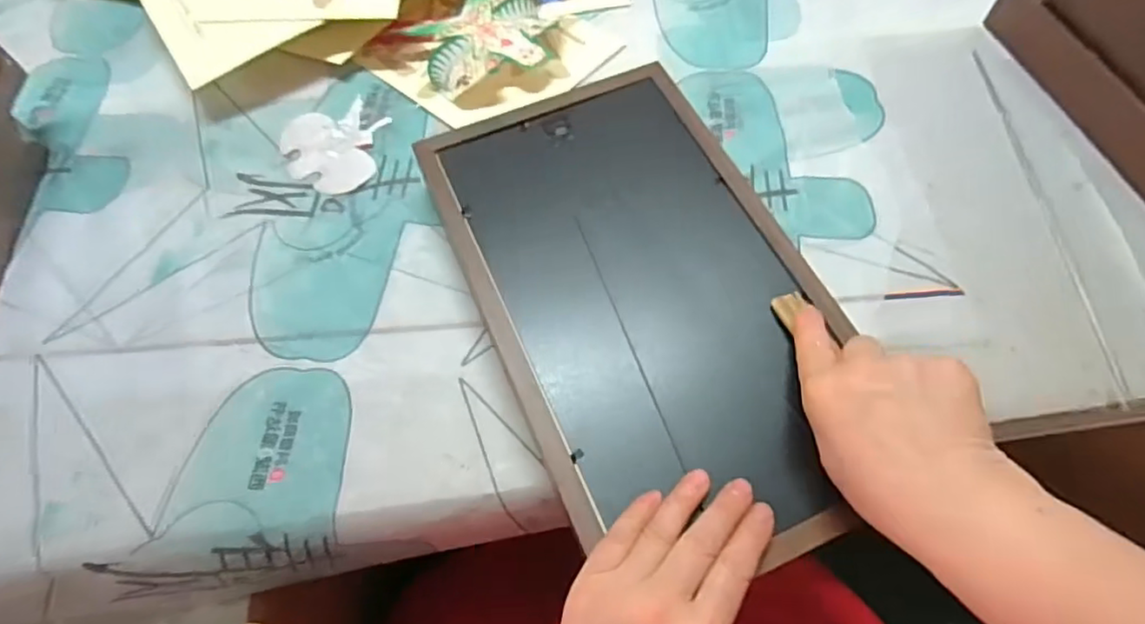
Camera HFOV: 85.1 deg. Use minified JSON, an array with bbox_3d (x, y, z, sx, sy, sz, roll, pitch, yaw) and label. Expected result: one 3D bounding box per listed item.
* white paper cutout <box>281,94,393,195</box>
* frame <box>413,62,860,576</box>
[{"bbox_3d":[-0.194,-0.140,0.511,0.098,0.004,0.084,32,67,17],"label":"white paper cutout"},{"bbox_3d":[0.044,-0.019,0.395,0.197,0.014,0.338,-22,65,-8],"label":"frame"}]

